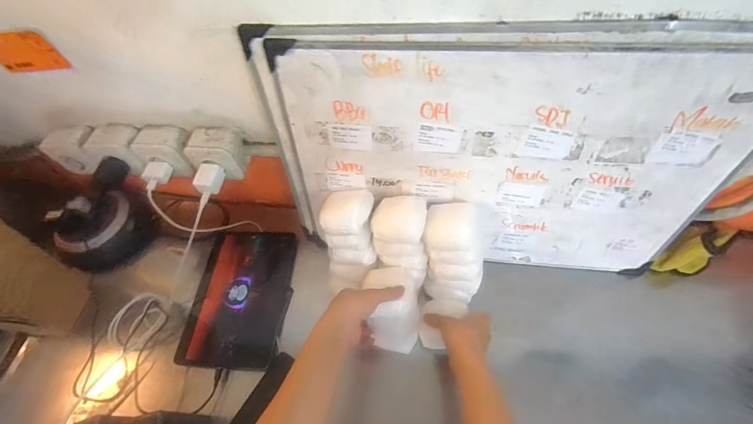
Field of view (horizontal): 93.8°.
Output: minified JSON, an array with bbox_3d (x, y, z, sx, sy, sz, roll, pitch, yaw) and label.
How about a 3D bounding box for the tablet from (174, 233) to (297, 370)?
[{"bbox_3d":[-0.251,0.149,0.646,0.169,0.012,0.247,1,59,4],"label":"tablet"}]

